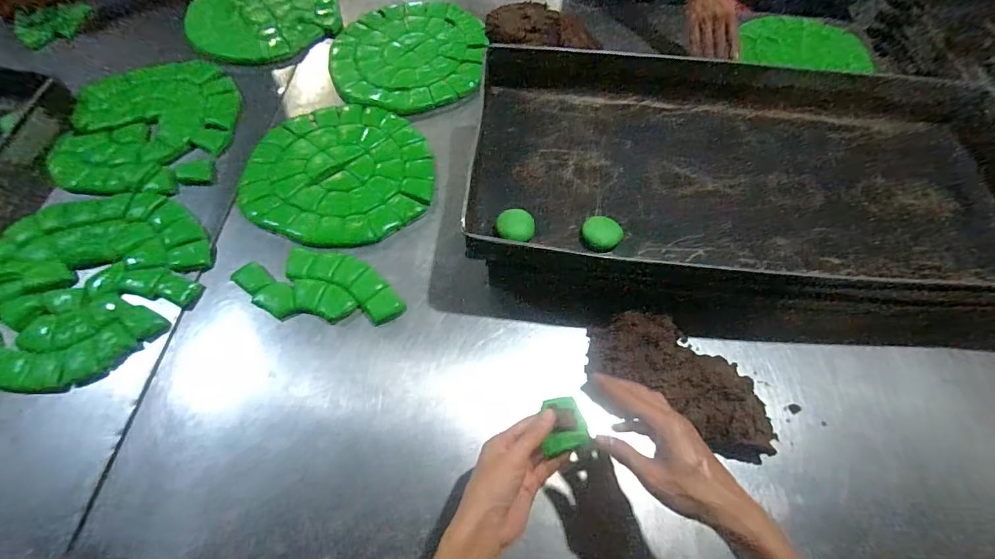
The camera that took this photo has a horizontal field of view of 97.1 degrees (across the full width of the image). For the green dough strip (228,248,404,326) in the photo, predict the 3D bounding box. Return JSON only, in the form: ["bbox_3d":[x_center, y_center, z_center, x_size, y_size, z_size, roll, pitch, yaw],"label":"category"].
[{"bbox_3d":[-0.264,0.008,0.653,0.249,0.013,0.110,3,63,0],"label":"green dough strip"}]

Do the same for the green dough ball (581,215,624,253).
[{"bbox_3d":[0.145,-0.061,0.612,0.054,0.029,0.050,29,64,13],"label":"green dough ball"}]

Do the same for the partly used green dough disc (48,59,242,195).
[{"bbox_3d":[-0.615,-0.281,0.781,0.267,0.034,0.296,1,63,-1],"label":"partly used green dough disc"}]

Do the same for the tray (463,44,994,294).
[{"bbox_3d":[0.402,-0.192,0.686,0.883,0.069,0.452,4,63,1],"label":"tray"}]

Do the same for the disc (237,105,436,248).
[{"bbox_3d":[-0.267,-0.192,0.753,0.306,0.016,0.304,0,63,-1],"label":"disc"}]

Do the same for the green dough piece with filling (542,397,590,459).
[{"bbox_3d":[0.069,0.152,0.463,0.045,0.018,0.054,-7,63,-4],"label":"green dough piece with filling"}]

